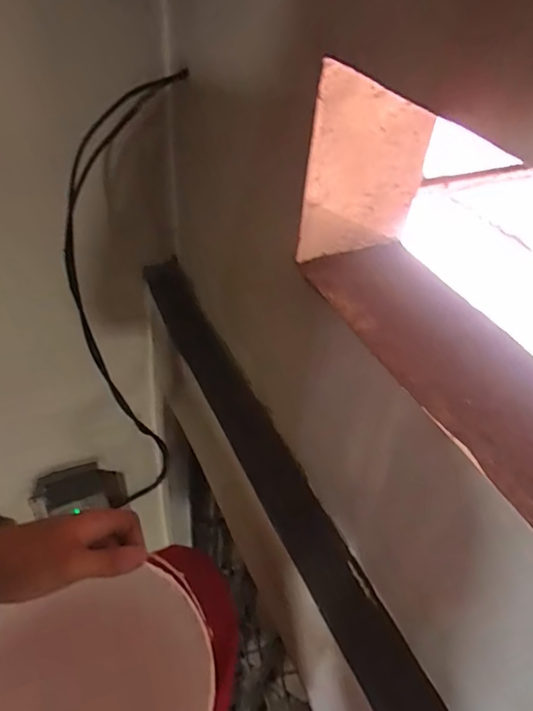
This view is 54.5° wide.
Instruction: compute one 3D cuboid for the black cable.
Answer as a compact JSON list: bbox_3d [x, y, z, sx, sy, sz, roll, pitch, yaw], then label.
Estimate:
[{"bbox_3d":[-0.212,-0.028,0.899,0.203,0.810,0.086,-13,46,-19],"label":"black cable"}]

